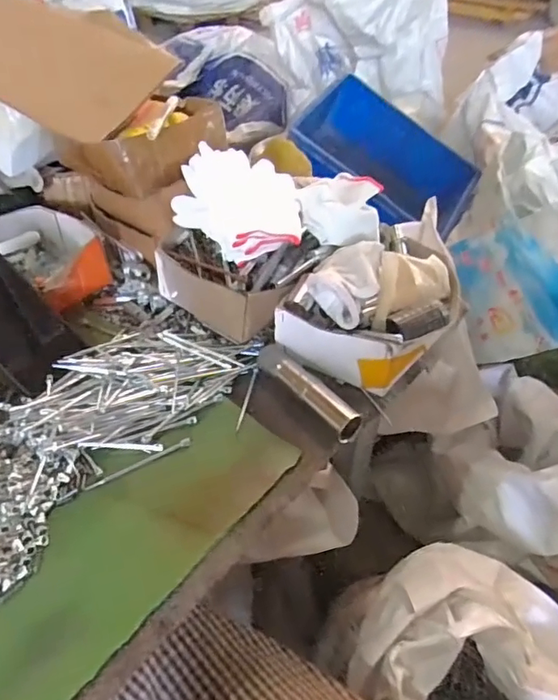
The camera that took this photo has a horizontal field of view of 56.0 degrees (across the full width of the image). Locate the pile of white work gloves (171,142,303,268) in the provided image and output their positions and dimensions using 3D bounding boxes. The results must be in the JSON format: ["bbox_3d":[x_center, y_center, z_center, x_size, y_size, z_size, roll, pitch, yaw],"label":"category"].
[{"bbox_3d":[-0.046,-0.161,0.567,0.135,0.061,0.149,0,41,-1],"label":"pile of white work gloves"}]

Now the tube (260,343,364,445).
[{"bbox_3d":[0.025,0.036,0.495,0.030,0.023,0.130,-24,47,-26],"label":"tube"}]

